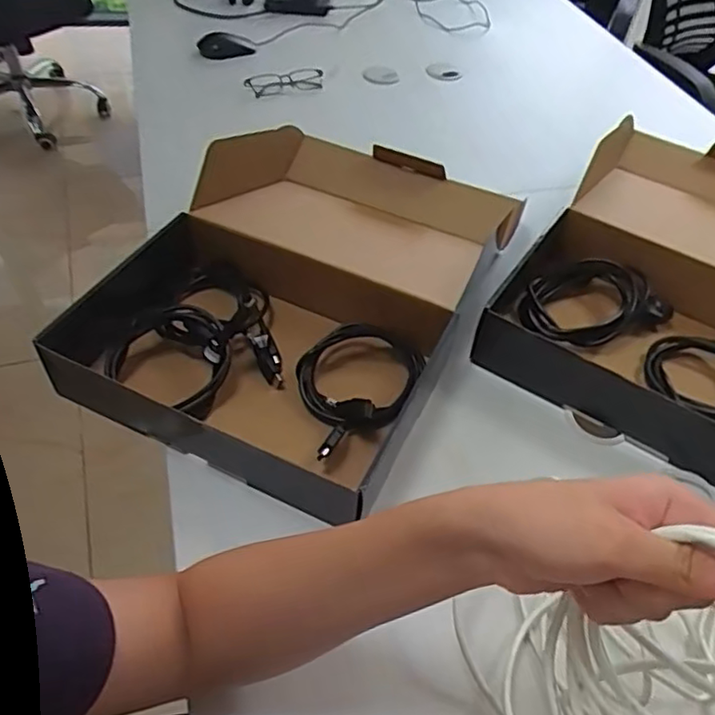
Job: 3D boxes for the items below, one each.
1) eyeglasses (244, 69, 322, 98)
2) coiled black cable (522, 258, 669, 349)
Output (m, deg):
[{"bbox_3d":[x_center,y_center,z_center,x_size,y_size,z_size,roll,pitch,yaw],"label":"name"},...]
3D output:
[{"bbox_3d":[-0.128,-0.480,1.106,0.134,0.032,0.043,-13,51,-16],"label":"eyeglasses"},{"bbox_3d":[0.271,-0.069,0.746,0.173,0.040,0.107,-17,52,-19],"label":"coiled black cable"}]

